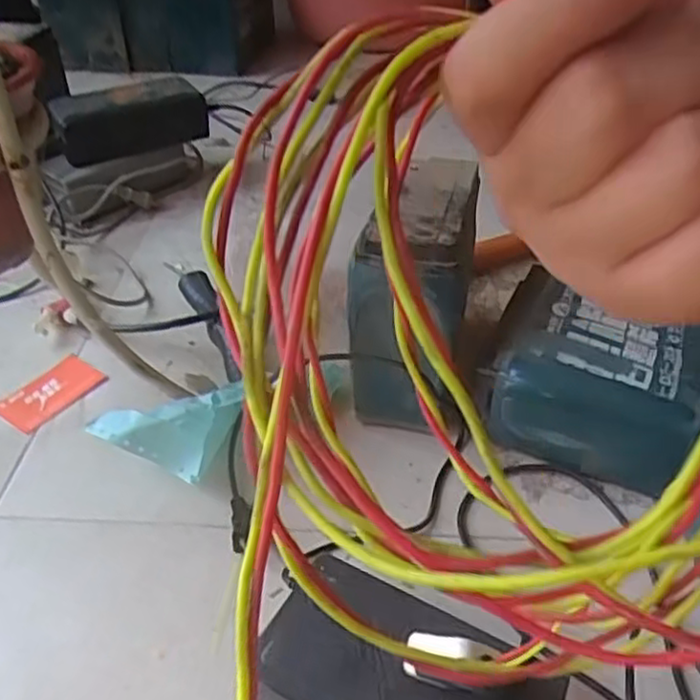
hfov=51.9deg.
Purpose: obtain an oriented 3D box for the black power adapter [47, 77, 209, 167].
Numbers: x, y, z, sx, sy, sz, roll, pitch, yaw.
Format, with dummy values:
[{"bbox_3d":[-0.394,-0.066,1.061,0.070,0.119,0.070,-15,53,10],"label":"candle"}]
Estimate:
[{"bbox_3d":[-0.272,-0.284,0.896,0.179,0.080,0.052,-16,41,-17],"label":"black power adapter"}]

